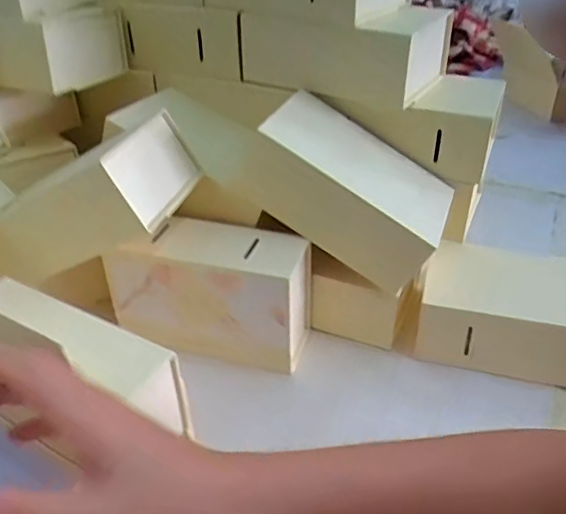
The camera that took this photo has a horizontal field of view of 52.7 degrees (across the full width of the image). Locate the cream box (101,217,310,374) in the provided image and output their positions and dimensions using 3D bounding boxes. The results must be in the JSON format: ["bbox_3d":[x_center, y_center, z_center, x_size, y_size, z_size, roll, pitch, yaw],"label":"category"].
[{"bbox_3d":[-0.059,0.028,0.471,0.159,0.097,0.055,6,34,11],"label":"cream box"}]

